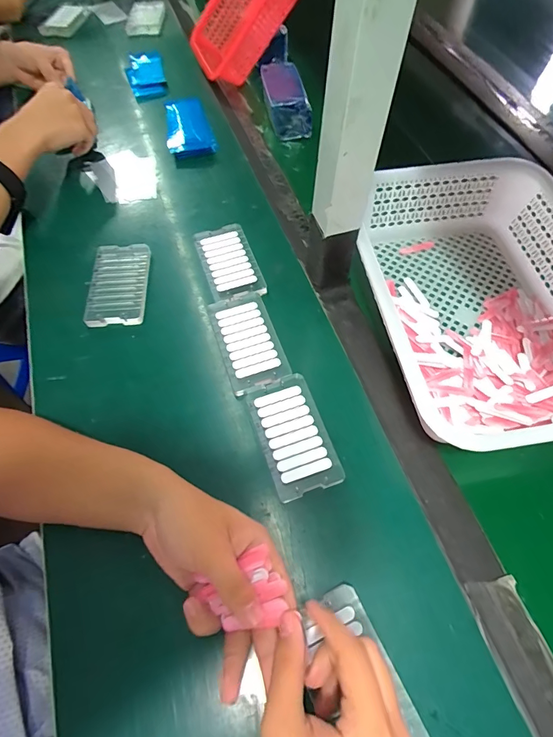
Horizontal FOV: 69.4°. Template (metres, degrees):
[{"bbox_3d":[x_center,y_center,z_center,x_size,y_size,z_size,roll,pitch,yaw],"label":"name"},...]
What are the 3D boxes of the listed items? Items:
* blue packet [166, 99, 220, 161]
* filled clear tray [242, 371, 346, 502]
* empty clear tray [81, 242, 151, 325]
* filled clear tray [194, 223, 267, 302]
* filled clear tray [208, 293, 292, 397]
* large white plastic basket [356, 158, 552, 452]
[{"bbox_3d":[-0.149,-0.397,0.647,0.072,0.022,0.141,-17,63,-10],"label":"blue packet"},{"bbox_3d":[0.016,0.067,0.410,0.067,0.011,0.120,-17,63,-10],"label":"filled clear tray"},{"bbox_3d":[-0.198,-0.106,0.503,0.068,0.015,0.117,-1,61,-1],"label":"empty clear tray"},{"bbox_3d":[-0.061,-0.136,0.518,0.065,0.016,0.118,-18,63,-11],"label":"filled clear tray"},{"bbox_3d":[-0.034,-0.031,0.463,0.066,0.013,0.122,-18,63,-10],"label":"filled clear tray"},{"bbox_3d":[0.234,-0.083,0.454,0.258,0.080,0.356,-7,62,-5],"label":"large white plastic basket"}]

